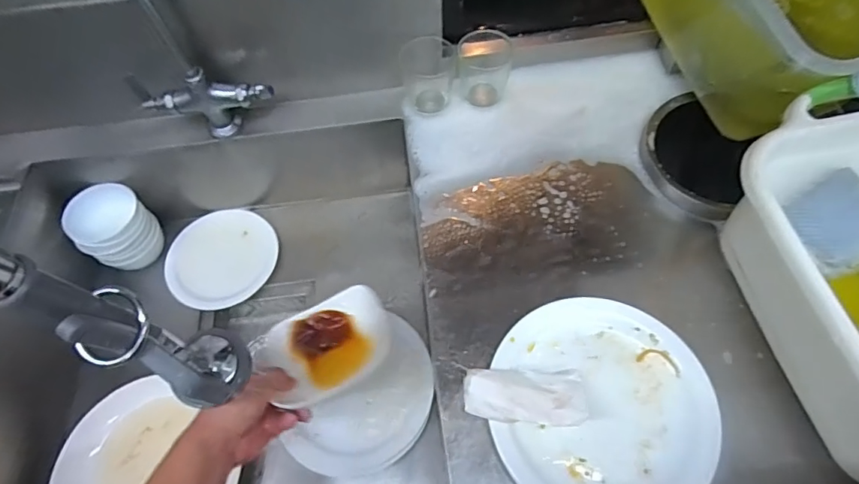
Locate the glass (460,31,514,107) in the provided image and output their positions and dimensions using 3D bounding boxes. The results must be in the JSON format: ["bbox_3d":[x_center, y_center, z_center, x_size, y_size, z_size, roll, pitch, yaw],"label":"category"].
[{"bbox_3d":[0.080,-0.252,0.715,0.071,0.087,0.066,-1,65,2],"label":"glass"}]

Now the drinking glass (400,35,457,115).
[{"bbox_3d":[-0.002,-0.246,0.712,0.064,0.092,0.067,18,67,10],"label":"drinking glass"}]

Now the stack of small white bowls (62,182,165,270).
[{"bbox_3d":[-0.514,-0.024,0.808,0.095,0.105,0.111,18,67,10],"label":"stack of small white bowls"}]

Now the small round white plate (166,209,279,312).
[{"bbox_3d":[-0.358,0.024,0.852,0.185,0.015,0.174,-13,65,-4],"label":"small round white plate"}]

